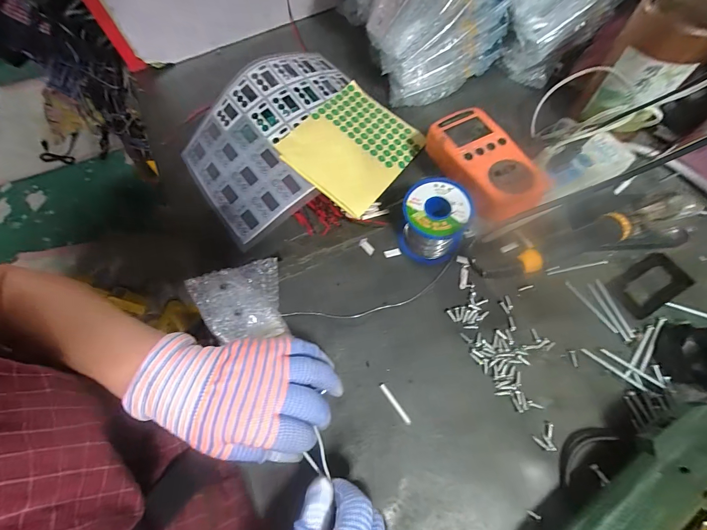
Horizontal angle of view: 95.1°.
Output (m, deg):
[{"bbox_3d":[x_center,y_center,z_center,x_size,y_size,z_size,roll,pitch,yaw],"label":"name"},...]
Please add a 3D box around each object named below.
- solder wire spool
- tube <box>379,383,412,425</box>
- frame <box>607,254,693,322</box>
[{"bbox_3d":[0.082,-0.044,0.334,0.063,0.062,0.064,-1,66,2],"label":"solder wire spool"},{"bbox_3d":[0.038,0.125,0.293,0.005,0.004,0.042,-34,69,-12],"label":"tube"},{"bbox_3d":[0.302,0.020,0.330,0.077,0.005,0.043,-29,68,-9],"label":"frame"}]

